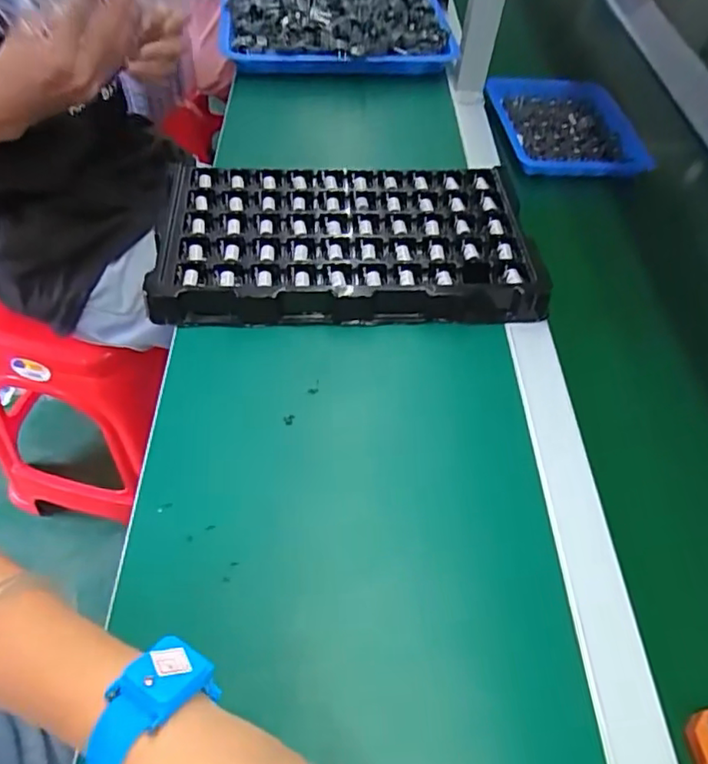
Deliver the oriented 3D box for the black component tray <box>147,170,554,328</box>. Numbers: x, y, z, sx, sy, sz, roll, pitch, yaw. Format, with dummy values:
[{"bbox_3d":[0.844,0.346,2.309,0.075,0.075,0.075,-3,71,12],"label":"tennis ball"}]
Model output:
[{"bbox_3d":[-0.013,-0.148,0.599,0.376,0.044,0.214,-2,48,-1],"label":"black component tray"}]

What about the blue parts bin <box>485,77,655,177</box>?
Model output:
[{"bbox_3d":[0.284,-0.344,0.802,0.192,0.035,0.215,-6,48,-5],"label":"blue parts bin"}]

